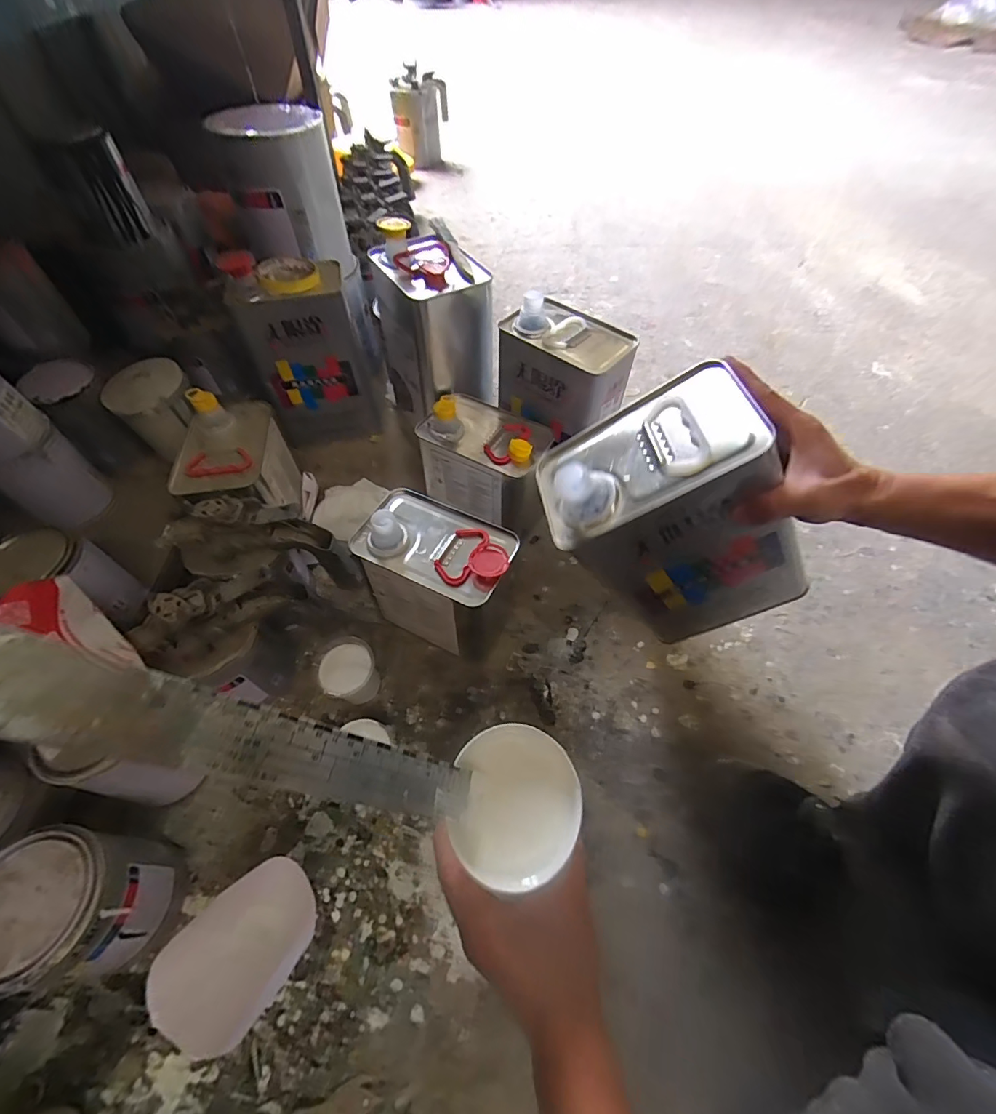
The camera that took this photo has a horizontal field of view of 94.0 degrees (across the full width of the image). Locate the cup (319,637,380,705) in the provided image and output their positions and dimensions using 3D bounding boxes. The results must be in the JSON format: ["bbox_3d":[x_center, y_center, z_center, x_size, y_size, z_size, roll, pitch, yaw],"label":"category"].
[{"bbox_3d":[-0.177,0.145,0.567,0.065,0.075,0.057,-38,64,-23],"label":"cup"}]

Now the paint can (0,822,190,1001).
[{"bbox_3d":[-0.366,0.303,0.411,0.110,0.132,0.102,0,56,0],"label":"paint can"}]

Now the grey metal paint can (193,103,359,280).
[{"bbox_3d":[-0.342,-0.576,0.737,0.150,0.187,0.160,0,56,0],"label":"grey metal paint can"}]

